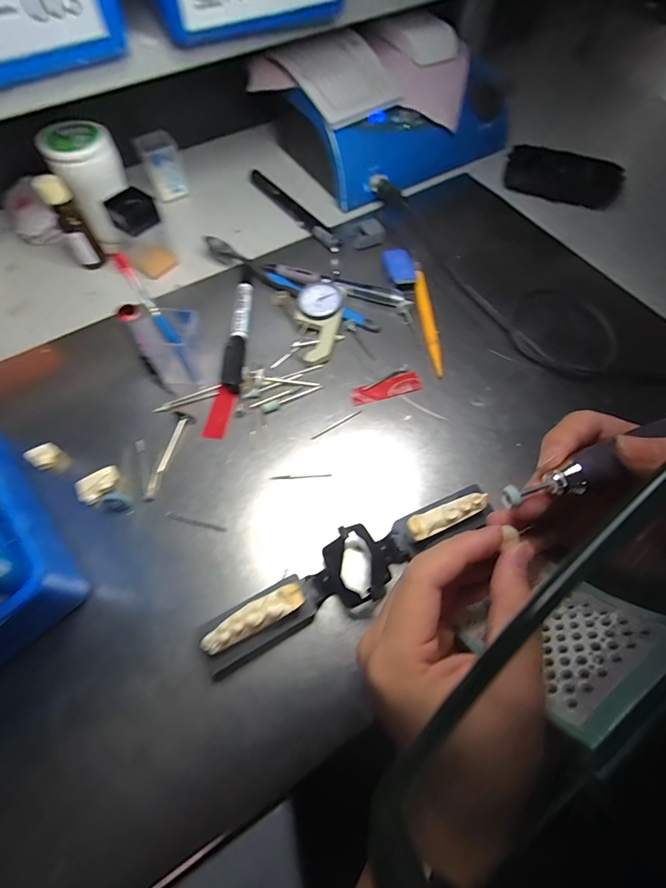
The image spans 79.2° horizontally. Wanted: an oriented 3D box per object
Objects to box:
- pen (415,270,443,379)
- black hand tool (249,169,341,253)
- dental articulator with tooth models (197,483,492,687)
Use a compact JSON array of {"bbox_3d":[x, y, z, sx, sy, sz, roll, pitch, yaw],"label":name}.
[{"bbox_3d":[0.080,-0.104,0.339,0.012,0.008,0.110,-4,64,-3],"label":"pen"},{"bbox_3d":[-0.042,-0.240,0.408,0.015,0.012,0.145,-35,69,-16],"label":"black hand tool"},{"bbox_3d":[0.014,0.073,0.239,0.188,0.030,0.037,-27,67,-13],"label":"dental articulator with tooth models"}]

